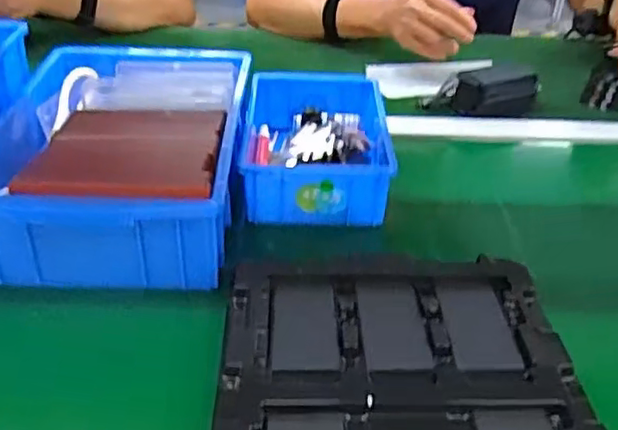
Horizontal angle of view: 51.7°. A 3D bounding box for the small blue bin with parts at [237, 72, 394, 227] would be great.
[{"bbox_3d":[0.006,-0.072,0.625,0.129,0.059,0.200,1,36,-2],"label":"small blue bin with parts"}]

